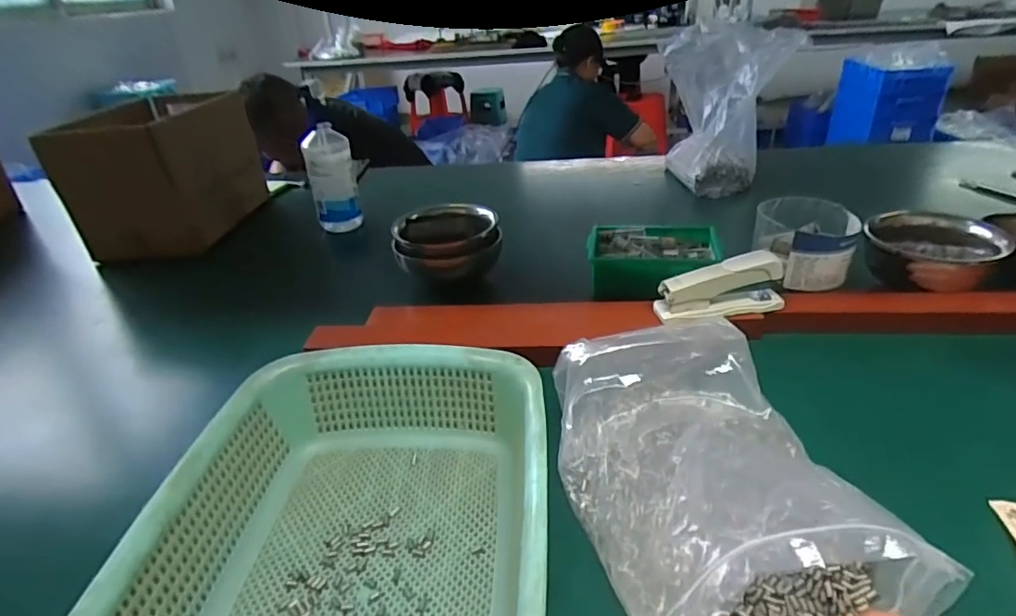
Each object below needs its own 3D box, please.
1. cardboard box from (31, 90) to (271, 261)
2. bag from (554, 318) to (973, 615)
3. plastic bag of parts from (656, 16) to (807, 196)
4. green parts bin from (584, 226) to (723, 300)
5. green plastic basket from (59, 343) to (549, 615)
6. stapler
[{"bbox_3d":[-0.502,-0.192,0.813,0.191,0.175,0.258,-5,30,-1],"label":"cardboard box"},{"bbox_3d":[0.132,0.103,0.365,0.171,0.074,0.225,-10,31,-10],"label":"bag"},{"bbox_3d":[0.369,-0.338,0.936,0.196,0.229,0.224,-2,31,4],"label":"plastic bag of parts"},{"bbox_3d":[0.172,-0.058,0.662,0.149,0.052,0.109,-1,31,5],"label":"green parts bin"},{"bbox_3d":[-0.088,0.143,0.318,0.221,0.083,0.293,-1,31,6],"label":"green plastic basket"},{"bbox_3d":[0.206,-0.020,0.534,0.121,0.054,0.026,-7,31,-5],"label":"stapler"}]

